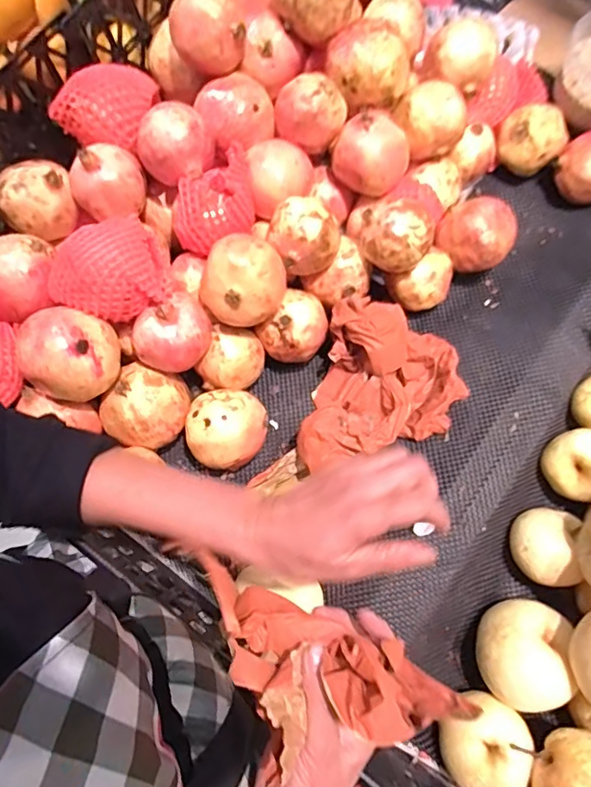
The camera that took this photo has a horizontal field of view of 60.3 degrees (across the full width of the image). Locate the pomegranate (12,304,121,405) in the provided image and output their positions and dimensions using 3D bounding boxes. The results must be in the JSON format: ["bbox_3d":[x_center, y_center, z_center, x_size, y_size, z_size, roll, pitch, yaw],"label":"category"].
[{"bbox_3d":[-0.223,-0.037,0.503,0.085,0.075,0.081,0,76,-1],"label":"pomegranate"}]

